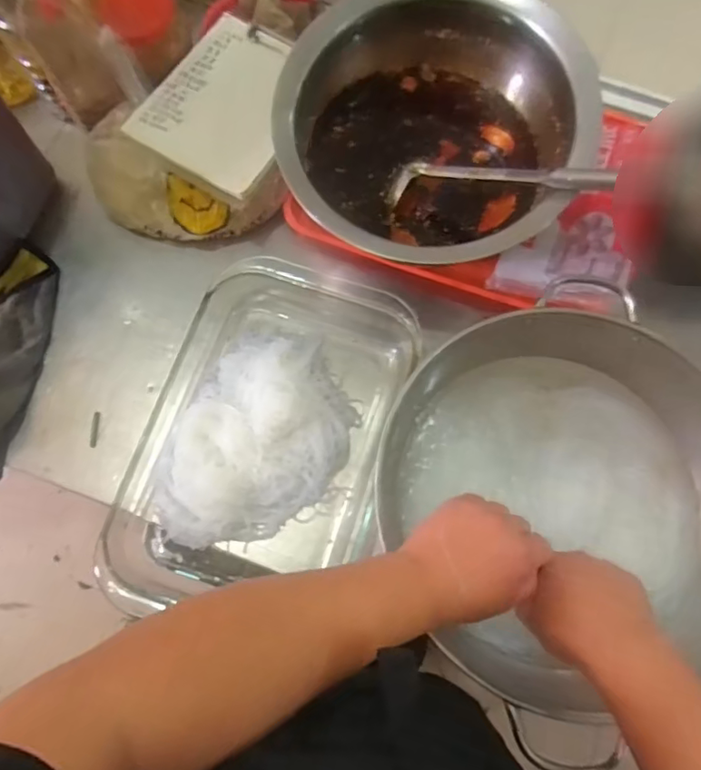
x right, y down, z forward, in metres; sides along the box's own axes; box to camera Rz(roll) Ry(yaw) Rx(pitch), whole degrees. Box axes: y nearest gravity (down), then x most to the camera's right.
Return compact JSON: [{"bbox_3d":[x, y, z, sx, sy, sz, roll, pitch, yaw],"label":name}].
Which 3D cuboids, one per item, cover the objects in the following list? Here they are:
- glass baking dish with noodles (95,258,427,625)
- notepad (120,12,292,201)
[{"bbox_3d":[-0.080,0.049,0.592,0.241,0.081,0.376,15,74,2],"label":"glass baking dish with noodles"},{"bbox_3d":[-0.138,-0.327,0.641,0.155,0.010,0.213,25,75,5],"label":"notepad"}]

